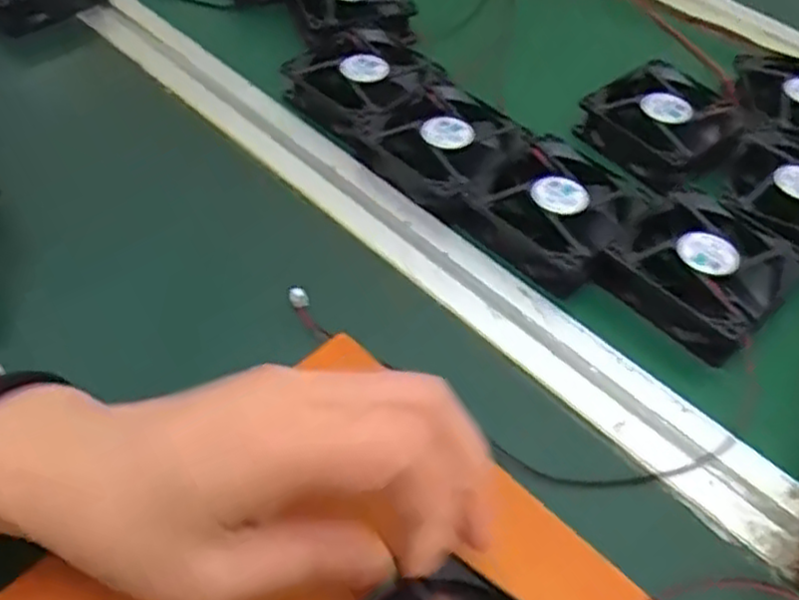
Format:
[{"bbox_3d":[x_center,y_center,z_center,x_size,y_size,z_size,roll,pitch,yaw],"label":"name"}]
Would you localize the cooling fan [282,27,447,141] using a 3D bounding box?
[{"bbox_3d":[-0.023,-0.146,0.480,0.086,0.026,0.088,-33,58,-26],"label":"cooling fan"}]

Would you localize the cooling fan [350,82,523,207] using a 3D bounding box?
[{"bbox_3d":[0.028,-0.097,0.447,0.080,0.023,0.078,37,58,26],"label":"cooling fan"}]

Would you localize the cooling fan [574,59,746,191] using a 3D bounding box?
[{"bbox_3d":[0.170,-0.112,0.464,0.082,0.026,0.085,-29,56,-24],"label":"cooling fan"}]

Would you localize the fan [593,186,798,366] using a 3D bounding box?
[{"bbox_3d":[0.160,-0.015,0.389,0.089,0.027,0.079,-36,59,-28],"label":"fan"}]

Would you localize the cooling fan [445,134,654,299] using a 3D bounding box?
[{"bbox_3d":[0.087,-0.052,0.415,0.085,0.029,0.078,33,56,24],"label":"cooling fan"}]

